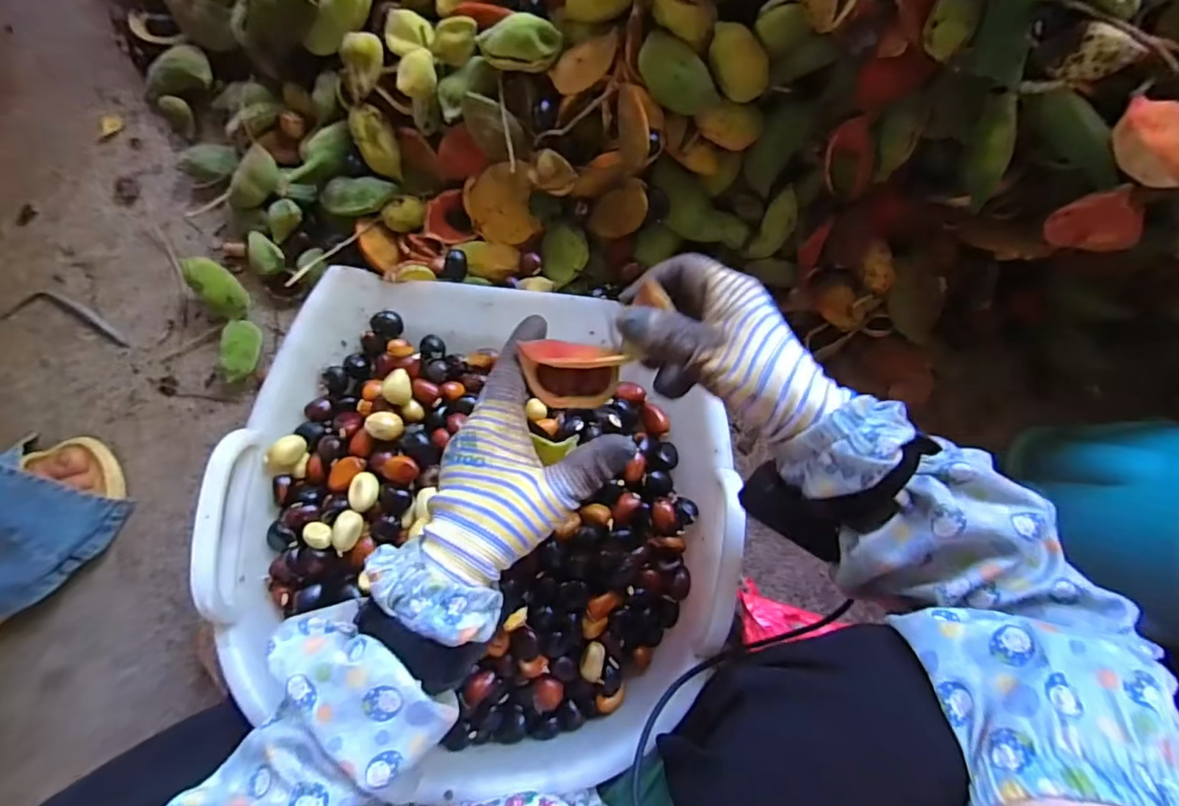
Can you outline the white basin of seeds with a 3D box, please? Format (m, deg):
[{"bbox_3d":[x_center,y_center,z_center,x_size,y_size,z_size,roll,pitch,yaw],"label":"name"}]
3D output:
[{"bbox_3d":[-0.082,0.091,0.464,0.406,0.104,0.390,10,87,-3],"label":"white basin of seeds"}]

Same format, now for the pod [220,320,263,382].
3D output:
[{"bbox_3d":[-0.373,-0.055,0.586,0.036,0.021,0.061,2,81,-37],"label":"pod"}]

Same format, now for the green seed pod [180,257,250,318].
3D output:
[{"bbox_3d":[-0.390,-0.122,0.575,0.036,0.026,0.070,-49,115,-26],"label":"green seed pod"}]

